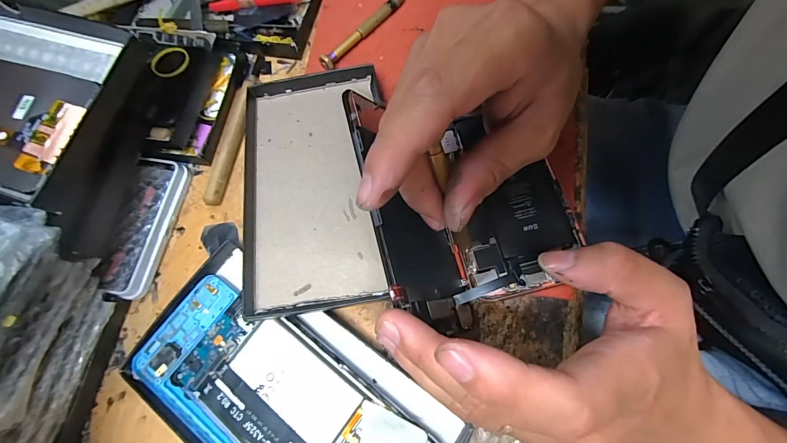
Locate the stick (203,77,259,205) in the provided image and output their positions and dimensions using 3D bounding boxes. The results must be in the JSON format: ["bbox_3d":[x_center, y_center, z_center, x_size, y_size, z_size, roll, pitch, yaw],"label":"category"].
[{"bbox_3d":[-0.120,-0.062,0.273,0.012,0.013,0.105,7,73,7],"label":"stick"}]

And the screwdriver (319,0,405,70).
[{"bbox_3d":[-0.017,-0.156,0.288,0.009,0.009,0.108,41,80,16],"label":"screwdriver"}]

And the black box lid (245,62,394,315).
[{"bbox_3d":[-0.055,-0.027,0.241,0.095,0.015,0.168,-9,72,2],"label":"black box lid"}]

